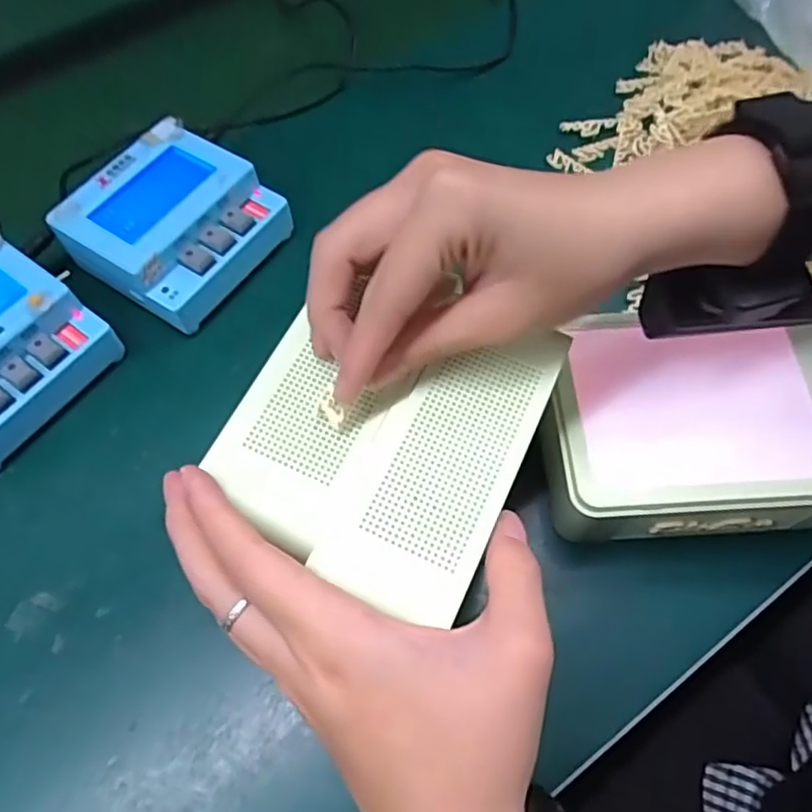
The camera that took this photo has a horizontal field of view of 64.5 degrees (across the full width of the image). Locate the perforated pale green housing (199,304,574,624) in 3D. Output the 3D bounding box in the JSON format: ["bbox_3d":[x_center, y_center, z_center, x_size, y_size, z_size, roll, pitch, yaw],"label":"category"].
[{"bbox_3d":[-0.009,0.006,0.239,0.104,0.019,0.113,21,65,12],"label":"perforated pale green housing"}]

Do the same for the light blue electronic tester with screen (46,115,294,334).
[{"bbox_3d":[-0.139,-0.110,0.387,0.105,0.037,0.106,33,68,17],"label":"light blue electronic tester with screen"}]

